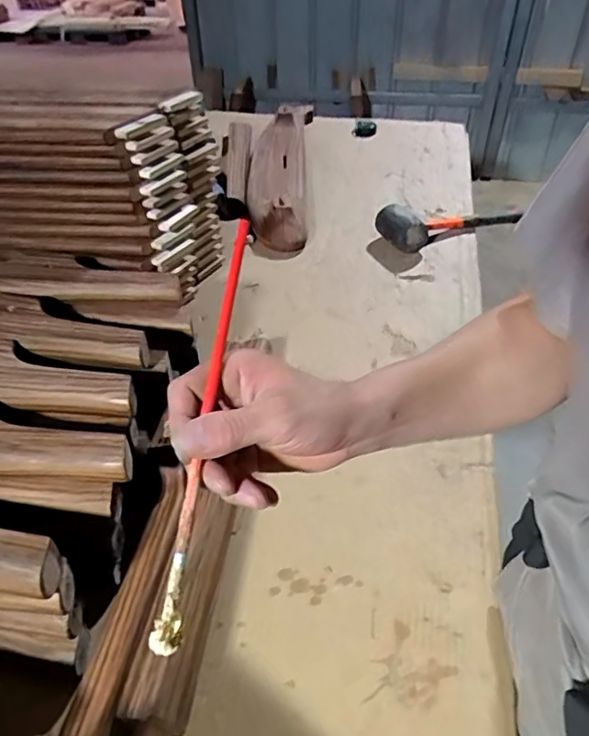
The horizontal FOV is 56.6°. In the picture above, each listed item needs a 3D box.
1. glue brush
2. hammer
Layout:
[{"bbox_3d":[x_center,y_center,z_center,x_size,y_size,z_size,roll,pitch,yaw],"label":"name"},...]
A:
[{"bbox_3d":[-0.048,0.023,0.314,0.011,0.010,0.252,5,72,10],"label":"glue brush"},{"bbox_3d":[0.323,-0.311,1.146,0.313,0.070,0.117,-13,42,-13],"label":"hammer"}]

